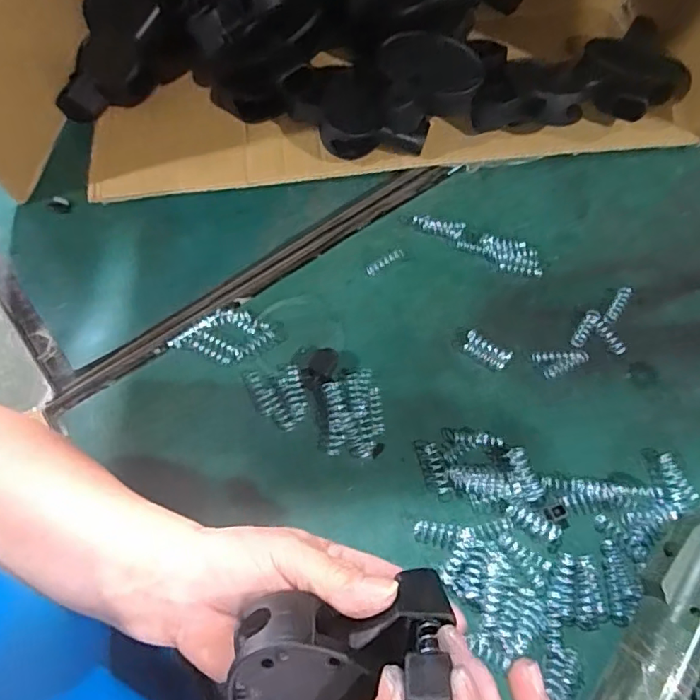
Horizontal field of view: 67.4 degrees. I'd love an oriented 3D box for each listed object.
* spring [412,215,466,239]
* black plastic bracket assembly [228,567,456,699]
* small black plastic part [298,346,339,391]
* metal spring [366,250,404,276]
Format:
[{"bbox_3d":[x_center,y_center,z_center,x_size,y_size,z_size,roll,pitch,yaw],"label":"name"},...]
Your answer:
[{"bbox_3d":[0.087,-0.122,0.517,0.050,0.010,0.017,14,64,6],"label":"spring"},{"bbox_3d":[-0.023,0.147,0.229,0.145,0.035,0.069,-34,67,8],"label":"black plastic bracket assembly"},{"bbox_3d":[-0.024,0.016,0.441,0.026,0.012,0.037,38,68,16],"label":"small black plastic part"},{"bbox_3d":[0.033,-0.082,0.490,0.041,0.005,0.008,-34,69,-17],"label":"metal spring"}]

